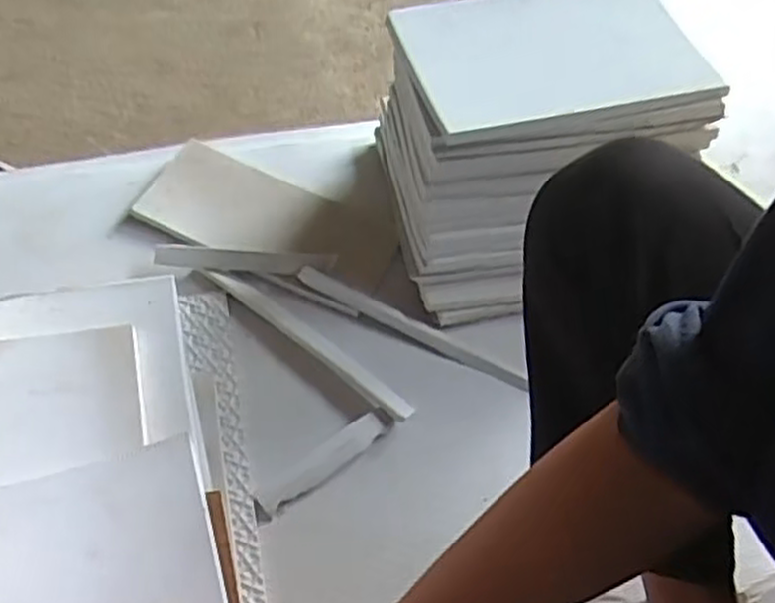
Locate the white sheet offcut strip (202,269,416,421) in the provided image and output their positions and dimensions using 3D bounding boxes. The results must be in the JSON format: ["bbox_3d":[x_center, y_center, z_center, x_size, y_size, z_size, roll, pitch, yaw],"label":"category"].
[{"bbox_3d":[-0.075,0.034,0.713,0.242,0.009,0.022,35,59,19],"label":"white sheet offcut strip"}]

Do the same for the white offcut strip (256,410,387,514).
[{"bbox_3d":[-0.056,0.136,0.654,0.124,0.013,0.025,-31,62,-24],"label":"white offcut strip"}]

